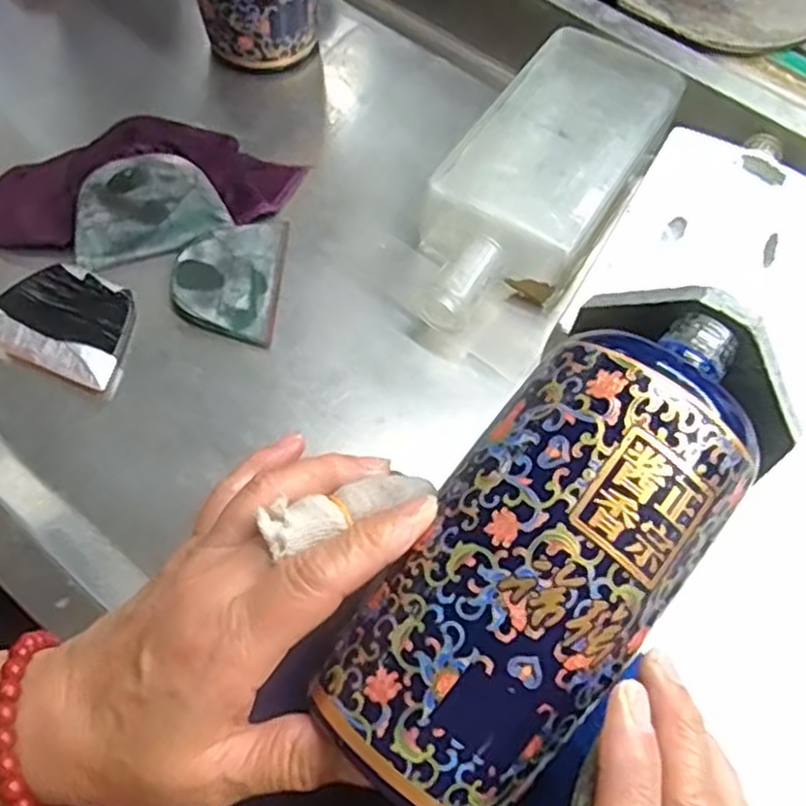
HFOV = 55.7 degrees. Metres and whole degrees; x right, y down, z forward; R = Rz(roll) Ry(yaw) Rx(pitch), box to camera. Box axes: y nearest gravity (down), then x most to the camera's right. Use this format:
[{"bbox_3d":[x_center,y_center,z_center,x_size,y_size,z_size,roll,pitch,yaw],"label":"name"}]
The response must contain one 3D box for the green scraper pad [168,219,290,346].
[{"bbox_3d":[-0.097,-0.071,0.425,0.057,0.010,0.081,3,65,0],"label":"green scraper pad"}]

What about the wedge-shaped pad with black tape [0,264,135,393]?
[{"bbox_3d":[-0.182,-0.044,0.408,0.082,0.008,0.060,20,66,8],"label":"wedge-shaped pad with black tape"}]

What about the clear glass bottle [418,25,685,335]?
[{"bbox_3d":[0.080,-0.128,0.445,0.094,0.049,0.231,30,61,13],"label":"clear glass bottle"}]

